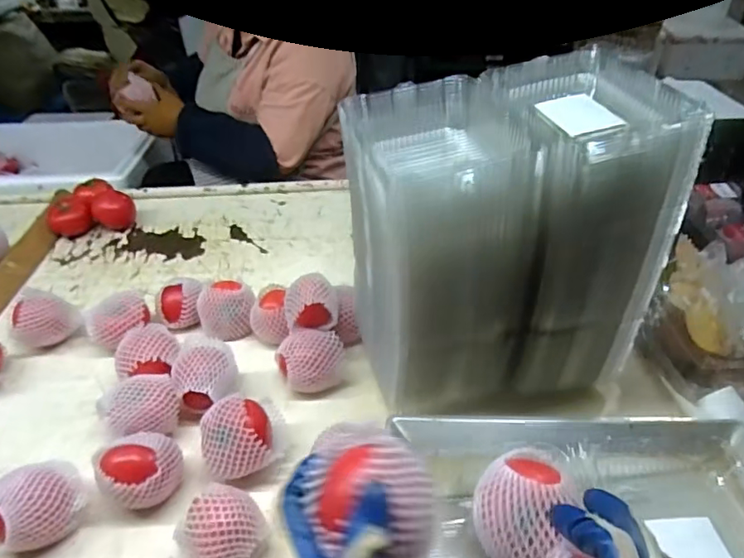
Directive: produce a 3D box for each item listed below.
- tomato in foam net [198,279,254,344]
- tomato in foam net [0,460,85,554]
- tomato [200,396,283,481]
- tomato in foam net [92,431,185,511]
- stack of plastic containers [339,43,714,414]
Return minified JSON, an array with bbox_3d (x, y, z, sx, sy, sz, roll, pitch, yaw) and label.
[{"bbox_3d":[-0.217,0.051,0.824,0.076,0.078,0.065,-11,39,-12],"label":"tomato in foam net"},{"bbox_3d":[-0.359,0.240,0.591,0.092,0.072,0.076,-30,46,-31],"label":"tomato in foam net"},{"bbox_3d":[-0.149,0.181,0.639,0.098,0.071,0.084,-15,41,-17],"label":"tomato"},{"bbox_3d":[-0.261,0.215,0.617,0.077,0.079,0.076,-1,38,1],"label":"tomato in foam net"},{"bbox_3d":[0.143,-0.040,0.648,0.309,0.338,0.196,-10,39,-11],"label":"stack of plastic containers"}]

